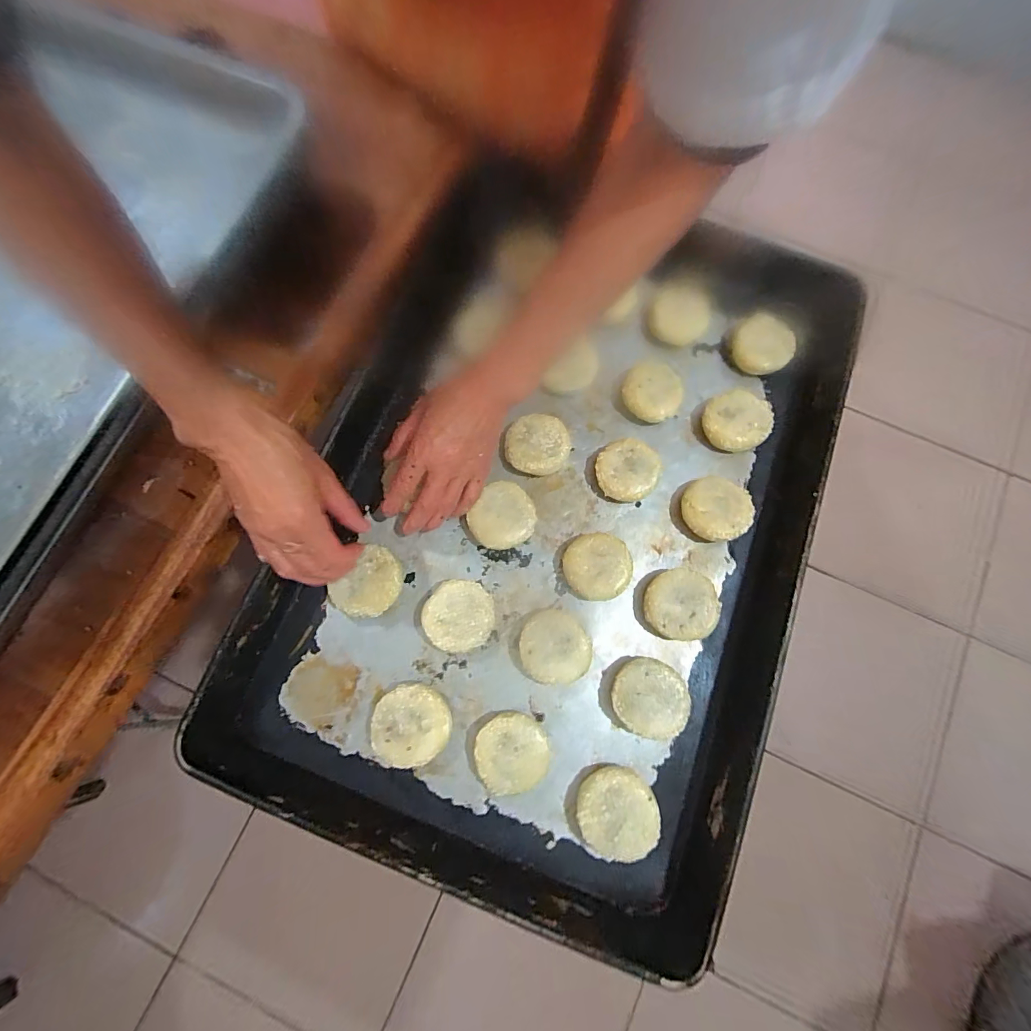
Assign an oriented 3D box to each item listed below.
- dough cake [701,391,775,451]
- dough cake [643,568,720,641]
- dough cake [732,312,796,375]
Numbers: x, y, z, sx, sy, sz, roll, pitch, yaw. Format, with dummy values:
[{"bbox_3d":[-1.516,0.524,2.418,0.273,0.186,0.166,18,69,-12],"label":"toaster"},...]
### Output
[{"bbox_3d":[0.209,-0.089,0.425,0.051,0.022,0.057,-34,79,-6],"label":"dough cake"},{"bbox_3d":[0.142,0.076,0.387,0.059,0.027,0.057,0,77,1],"label":"dough cake"},{"bbox_3d":[0.243,-0.167,0.443,0.051,0.018,0.057,-42,80,-8],"label":"dough cake"}]

